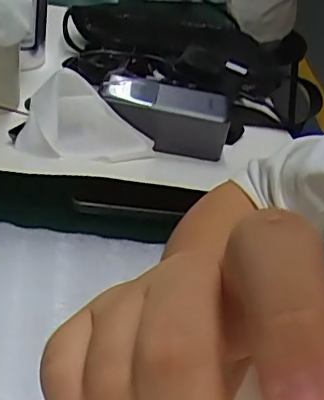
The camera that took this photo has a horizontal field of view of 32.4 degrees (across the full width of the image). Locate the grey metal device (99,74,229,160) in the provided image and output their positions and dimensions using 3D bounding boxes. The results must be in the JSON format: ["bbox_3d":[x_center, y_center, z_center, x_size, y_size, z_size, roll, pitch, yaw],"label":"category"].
[{"bbox_3d":[0.003,-0.089,0.572,0.123,0.051,0.063,9,38,-1],"label":"grey metal device"}]

